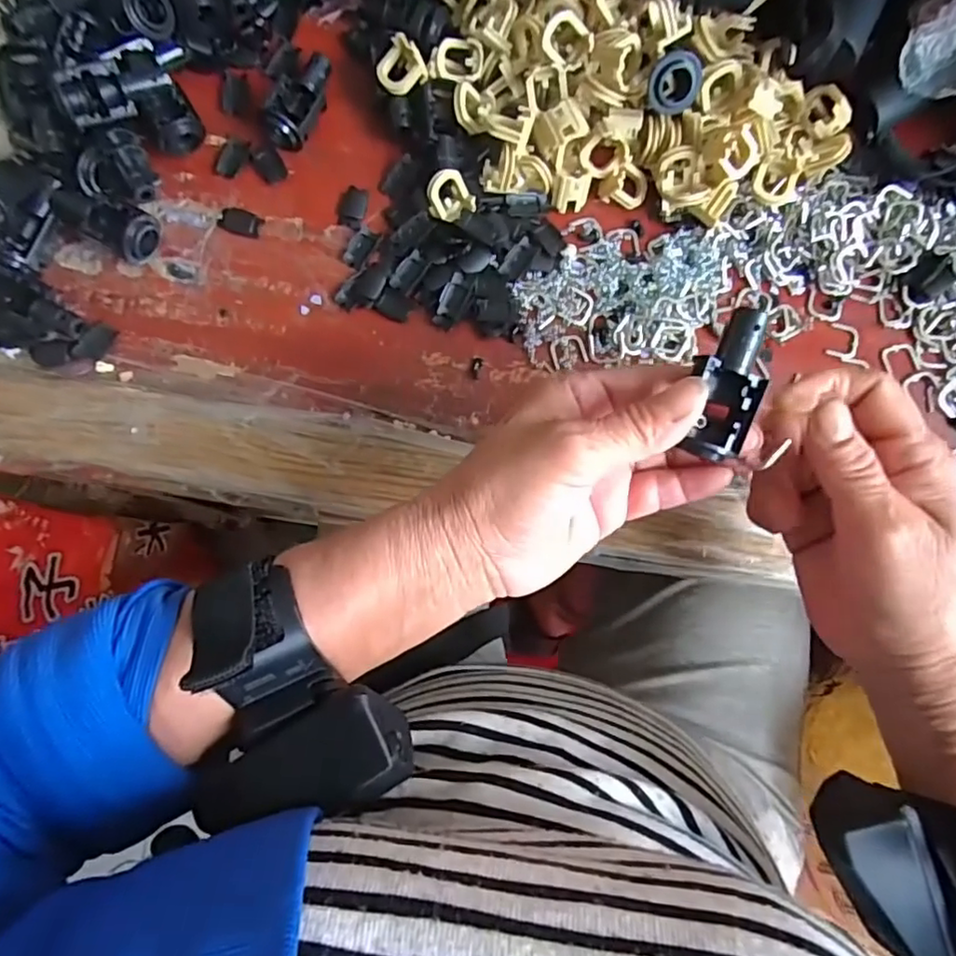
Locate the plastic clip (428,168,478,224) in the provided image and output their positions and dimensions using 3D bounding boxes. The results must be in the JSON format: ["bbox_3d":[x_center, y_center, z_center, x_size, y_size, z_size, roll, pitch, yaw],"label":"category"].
[{"bbox_3d":[-0.016,-0.152,0.336,0.025,0.008,0.025,-37,128,-6],"label":"plastic clip"}]

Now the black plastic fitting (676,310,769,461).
[{"bbox_3d":[0.089,-0.033,0.222,0.022,0.019,0.052,11,99,1],"label":"black plastic fitting"}]

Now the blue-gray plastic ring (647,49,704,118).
[{"bbox_3d":[0.099,-0.200,0.316,0.026,0.013,0.026,1,120,1],"label":"blue-gray plastic ring"}]

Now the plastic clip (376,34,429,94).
[{"bbox_3d":[-0.041,-0.221,0.334,0.026,0.017,0.023,-23,87,-2],"label":"plastic clip"}]

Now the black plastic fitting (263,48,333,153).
[{"bbox_3d":[-0.097,-0.208,0.341,0.026,0.018,0.055,19,86,1],"label":"black plastic fitting"}]

